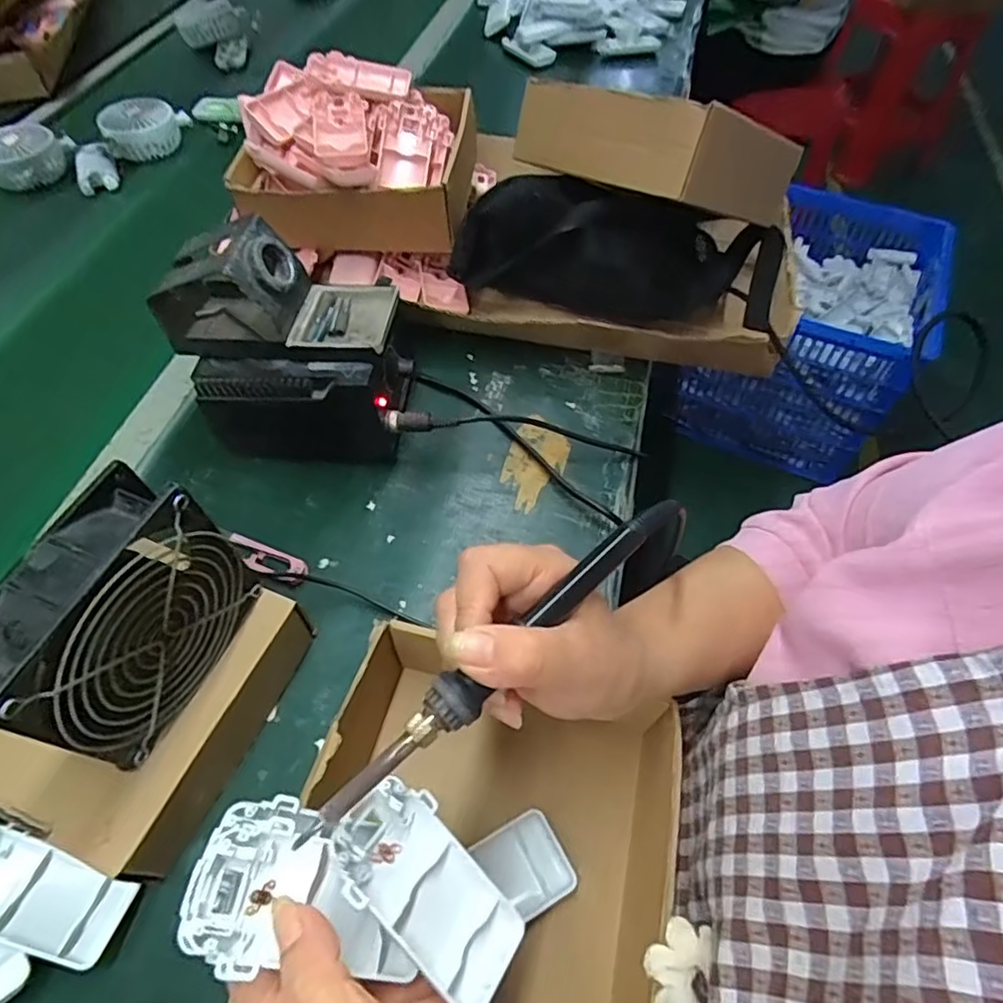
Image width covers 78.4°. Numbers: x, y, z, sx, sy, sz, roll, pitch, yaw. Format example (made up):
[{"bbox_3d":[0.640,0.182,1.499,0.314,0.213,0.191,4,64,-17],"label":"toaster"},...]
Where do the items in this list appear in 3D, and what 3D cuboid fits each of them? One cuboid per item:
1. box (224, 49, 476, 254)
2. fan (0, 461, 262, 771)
[{"bbox_3d":[-0.144,-0.346,0.616,0.211,0.108,0.181,5,56,1],"label":"box"},{"bbox_3d":[-0.192,0.062,0.314,0.044,0.115,0.118,21,57,11],"label":"fan"}]

